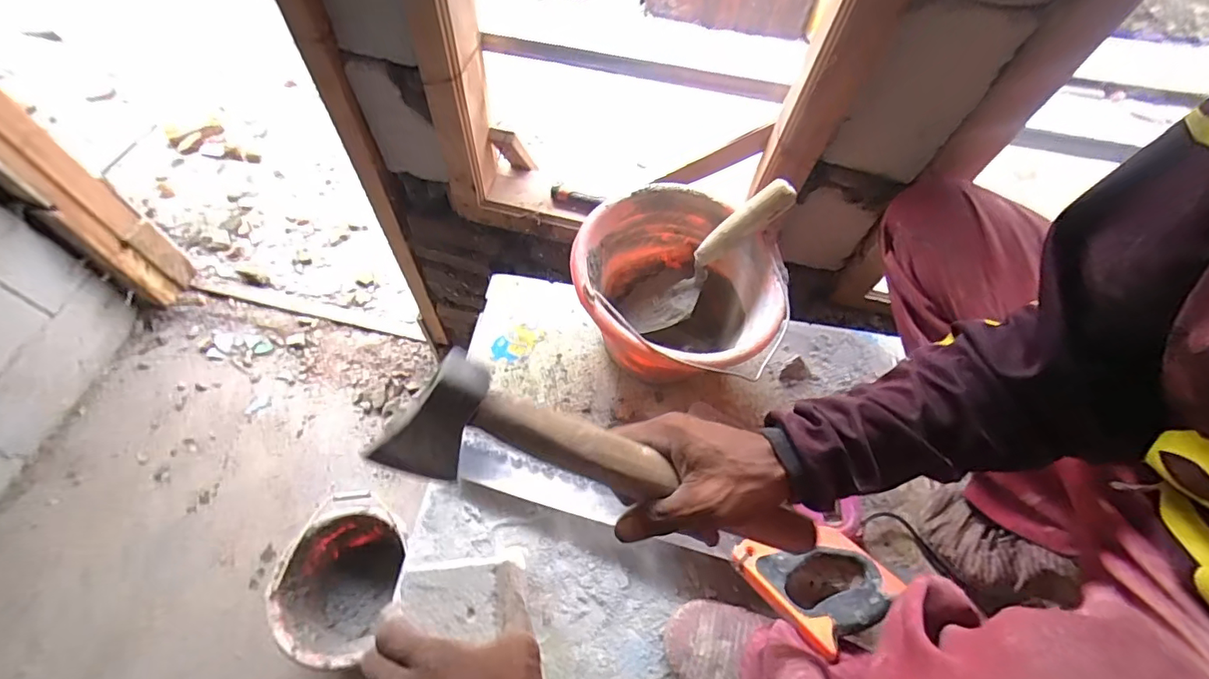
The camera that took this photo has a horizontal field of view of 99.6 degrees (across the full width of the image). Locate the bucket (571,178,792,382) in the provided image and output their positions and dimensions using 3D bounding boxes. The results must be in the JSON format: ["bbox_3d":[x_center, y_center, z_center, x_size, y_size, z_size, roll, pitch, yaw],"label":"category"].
[{"bbox_3d":[0.082,-0.059,0.614,0.228,0.198,0.230,1,62,-2],"label":"bucket"}]

